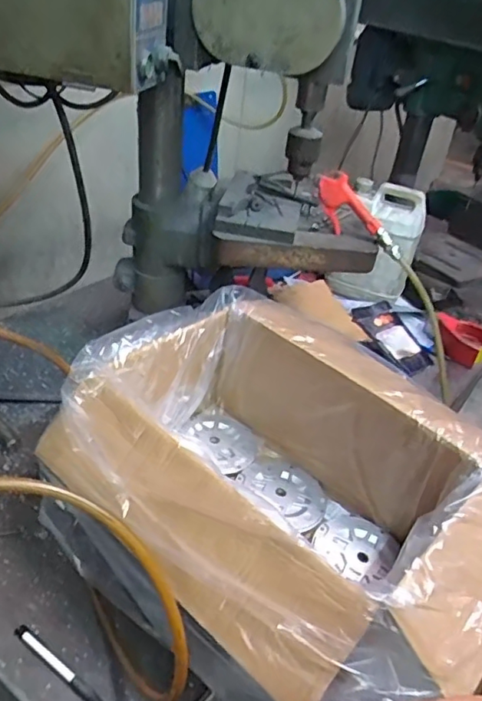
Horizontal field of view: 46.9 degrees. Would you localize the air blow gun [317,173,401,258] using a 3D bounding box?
[{"bbox_3d":[0.195,-0.216,0.909,0.180,0.080,0.027,46,46,7],"label":"air blow gun"}]

